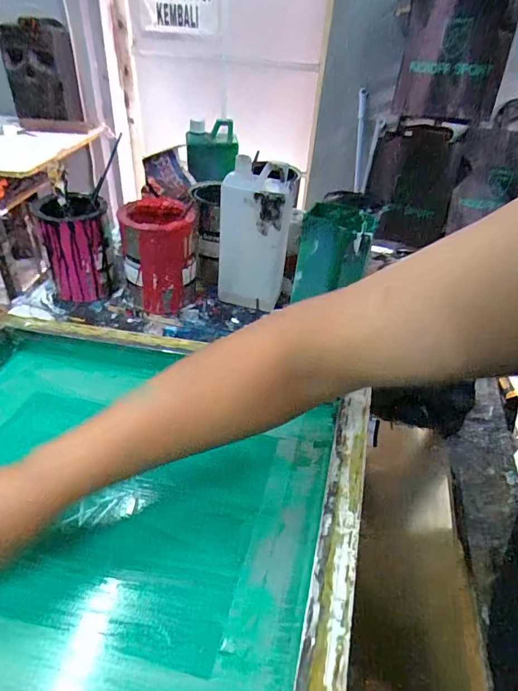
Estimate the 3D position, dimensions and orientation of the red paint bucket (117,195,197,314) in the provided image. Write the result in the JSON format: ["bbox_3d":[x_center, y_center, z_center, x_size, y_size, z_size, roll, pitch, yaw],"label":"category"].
[{"bbox_3d":[-0.150,-0.140,0.659,0.101,0.140,0.103,4,36,-3],"label":"red paint bucket"}]

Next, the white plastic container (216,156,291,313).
[{"bbox_3d":[-0.006,-0.163,0.644,0.106,0.206,0.074,4,39,-2],"label":"white plastic container"}]

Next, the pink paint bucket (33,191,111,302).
[{"bbox_3d":[-0.291,-0.156,0.683,0.095,0.145,0.090,-6,40,-13],"label":"pink paint bucket"}]

